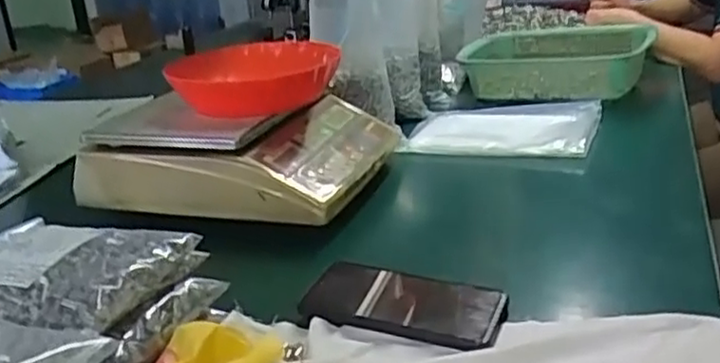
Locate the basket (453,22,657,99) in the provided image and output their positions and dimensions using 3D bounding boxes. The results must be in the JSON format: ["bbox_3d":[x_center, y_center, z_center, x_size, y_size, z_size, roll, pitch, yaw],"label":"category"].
[{"bbox_3d":[0.318,-0.190,1.156,0.291,0.086,0.220,12,27,35],"label":"basket"}]

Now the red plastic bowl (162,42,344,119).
[{"bbox_3d":[-0.125,-0.127,0.866,0.195,0.063,0.169,-4,22,1],"label":"red plastic bowl"}]

